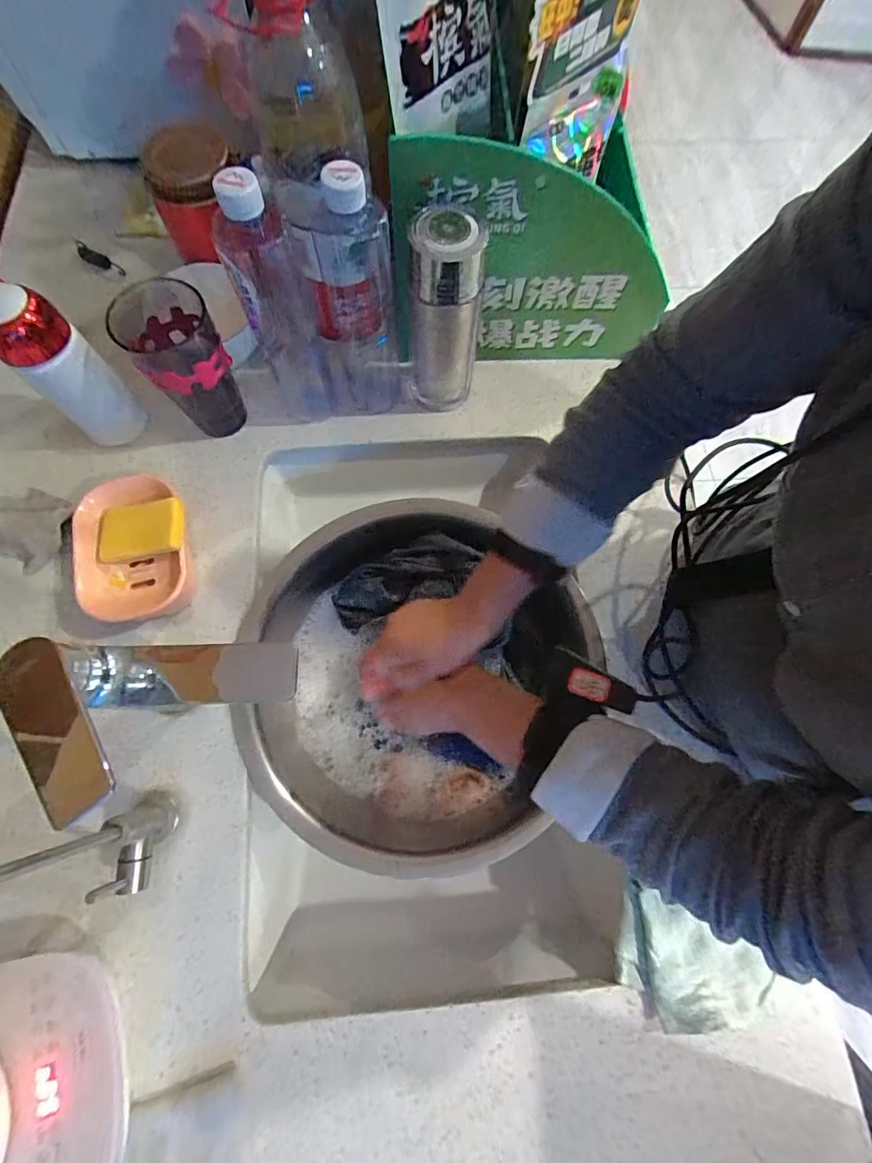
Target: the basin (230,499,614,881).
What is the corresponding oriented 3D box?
[{"bbox_3d":[-0.031,0.084,0.481,0.322,0.110,0.344,1,71,-2],"label":"basin"}]

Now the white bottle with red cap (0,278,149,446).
[{"bbox_3d":[-0.356,-0.202,0.449,0.053,0.162,0.067,41,75,11],"label":"white bottle with red cap"}]

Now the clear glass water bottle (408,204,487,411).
[{"bbox_3d":[0.005,-0.266,0.470,0.063,0.193,0.076,-6,72,-4],"label":"clear glass water bottle"}]

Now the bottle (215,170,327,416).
[{"bbox_3d":[-0.149,-0.253,0.440,0.061,0.229,0.060,-19,73,-8],"label":"bottle"}]

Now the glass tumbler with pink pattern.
[{"bbox_3d":[-0.248,-0.216,0.474,0.075,0.124,0.092,-29,75,-11],"label":"glass tumbler with pink pattern"}]

